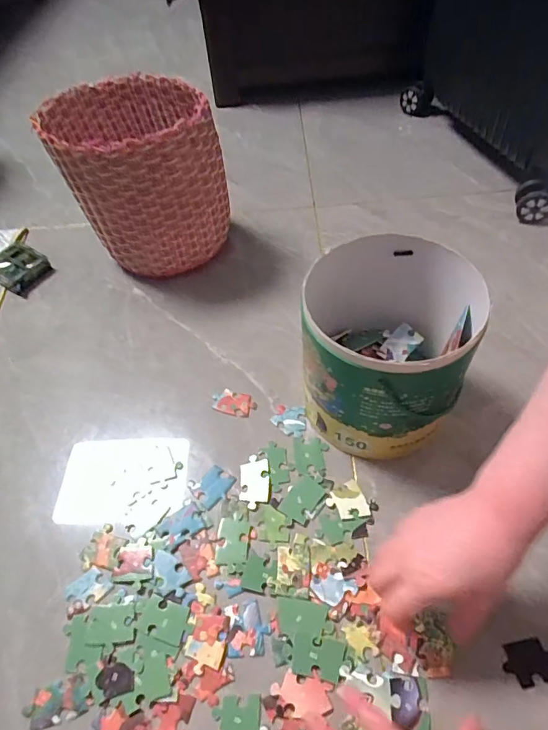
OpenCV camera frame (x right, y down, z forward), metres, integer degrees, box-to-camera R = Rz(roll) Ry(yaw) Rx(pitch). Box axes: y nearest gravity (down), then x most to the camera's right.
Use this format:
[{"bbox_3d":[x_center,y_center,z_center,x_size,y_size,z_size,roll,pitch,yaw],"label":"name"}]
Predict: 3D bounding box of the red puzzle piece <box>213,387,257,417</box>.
[{"bbox_3d":[-0.052,0.049,0.584,0.057,0.005,0.034,11,56,12],"label":"red puzzle piece"}]

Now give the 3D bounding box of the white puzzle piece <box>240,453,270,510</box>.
[{"bbox_3d":[-0.023,0.132,0.520,0.033,0.004,0.062,-3,54,2],"label":"white puzzle piece"}]

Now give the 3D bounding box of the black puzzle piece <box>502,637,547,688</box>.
[{"bbox_3d":[0.229,0.266,0.406,0.047,0.004,0.034,-9,54,-2],"label":"black puzzle piece"}]

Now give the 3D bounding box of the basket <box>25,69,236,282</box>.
[{"bbox_3d":[-0.195,-0.275,0.692,0.216,0.230,0.206,-25,56,-13],"label":"basket"}]

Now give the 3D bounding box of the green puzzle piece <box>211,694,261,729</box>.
[{"bbox_3d":[-0.033,0.313,0.390,0.039,0.004,0.046,1,54,5],"label":"green puzzle piece"}]

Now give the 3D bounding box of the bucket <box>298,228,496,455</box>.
[{"bbox_3d":[0.123,-0.014,0.505,0.158,0.184,0.175,7,55,9],"label":"bucket"}]

